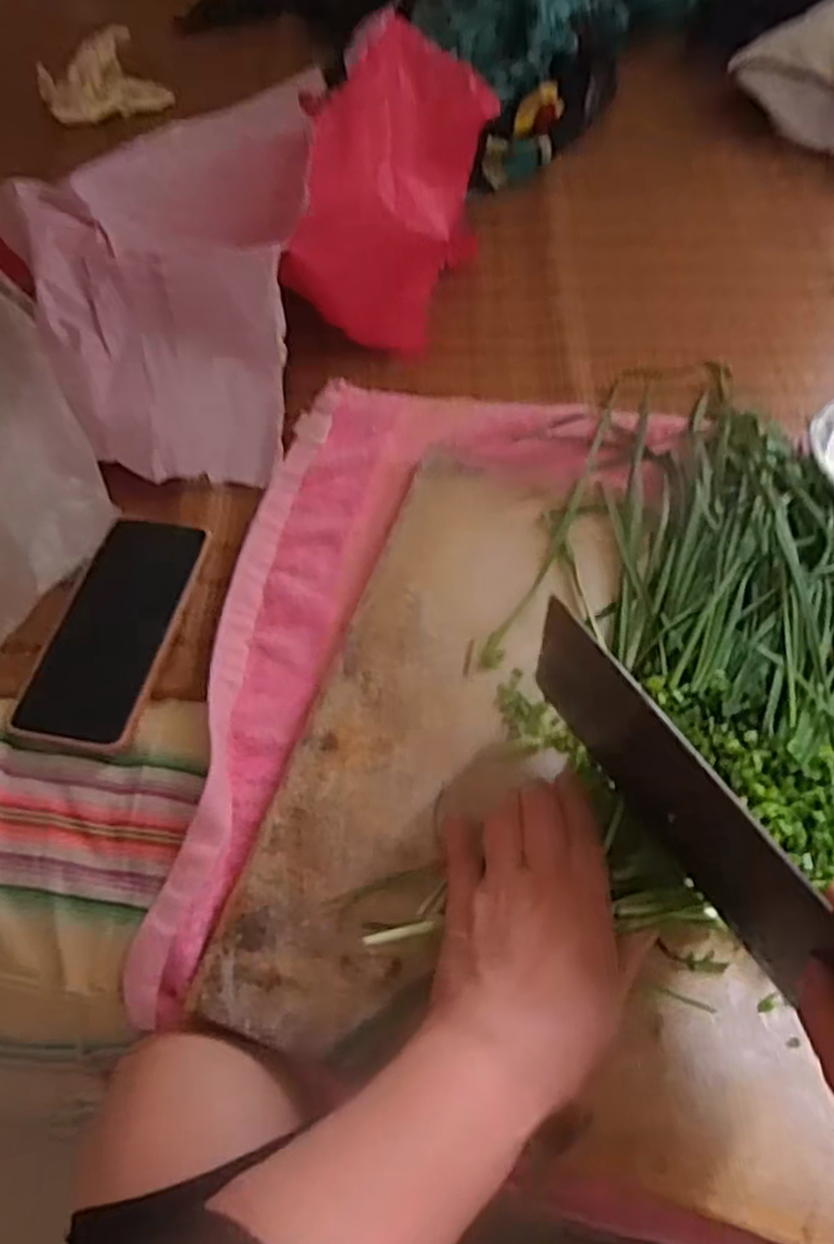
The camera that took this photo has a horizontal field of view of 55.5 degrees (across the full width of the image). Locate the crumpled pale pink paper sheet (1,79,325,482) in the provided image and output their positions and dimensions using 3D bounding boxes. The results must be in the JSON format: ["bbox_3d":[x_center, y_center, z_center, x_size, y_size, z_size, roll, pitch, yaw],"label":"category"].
[{"bbox_3d":[-0.181,-0.281,0.616,0.192,0.101,0.364,-3,59,-3],"label":"crumpled pale pink paper sheet"}]

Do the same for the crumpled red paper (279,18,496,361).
[{"bbox_3d":[-0.019,-0.341,0.635,0.107,0.134,0.246,17,60,9],"label":"crumpled red paper"}]

